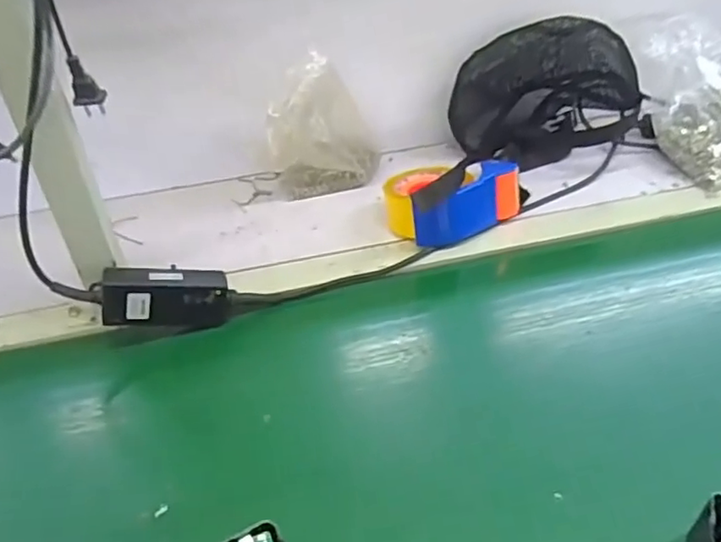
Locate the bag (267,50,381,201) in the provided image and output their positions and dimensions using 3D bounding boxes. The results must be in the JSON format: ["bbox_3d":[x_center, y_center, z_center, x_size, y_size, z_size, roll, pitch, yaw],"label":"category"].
[{"bbox_3d":[-0.047,-0.186,0.802,0.140,0.164,0.097,-3,33,-1],"label":"bag"}]

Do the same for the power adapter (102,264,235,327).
[{"bbox_3d":[-0.188,0.026,0.598,0.120,0.052,0.027,4,32,-23],"label":"power adapter"}]

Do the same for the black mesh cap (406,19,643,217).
[{"bbox_3d":[0.243,-0.249,0.846,0.225,0.177,0.159,-9,34,-9],"label":"black mesh cap"}]

